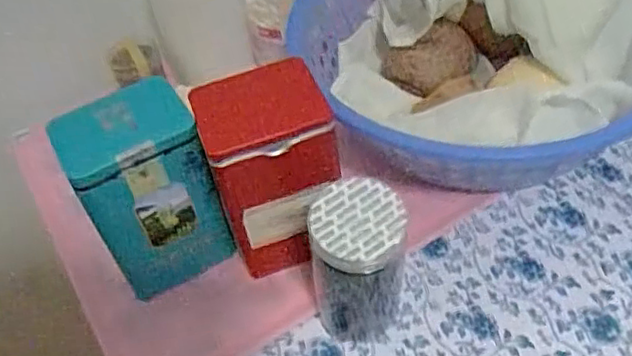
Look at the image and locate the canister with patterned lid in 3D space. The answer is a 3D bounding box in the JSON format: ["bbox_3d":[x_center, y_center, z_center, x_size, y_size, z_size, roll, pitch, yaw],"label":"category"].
[{"bbox_3d":[0.026,0.056,0.409,0.060,0.117,0.056,-4,49,5],"label":"canister with patterned lid"}]

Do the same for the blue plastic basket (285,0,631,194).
[{"bbox_3d":[0.144,-0.114,0.520,0.296,0.117,0.278,-15,49,-5],"label":"blue plastic basket"}]

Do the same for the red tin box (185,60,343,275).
[{"bbox_3d":[-0.030,-0.002,0.458,0.082,0.143,0.076,-19,49,-9],"label":"red tin box"}]

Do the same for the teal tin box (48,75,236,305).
[{"bbox_3d":[-0.117,0.012,0.455,0.083,0.151,0.062,-25,50,-14],"label":"teal tin box"}]

